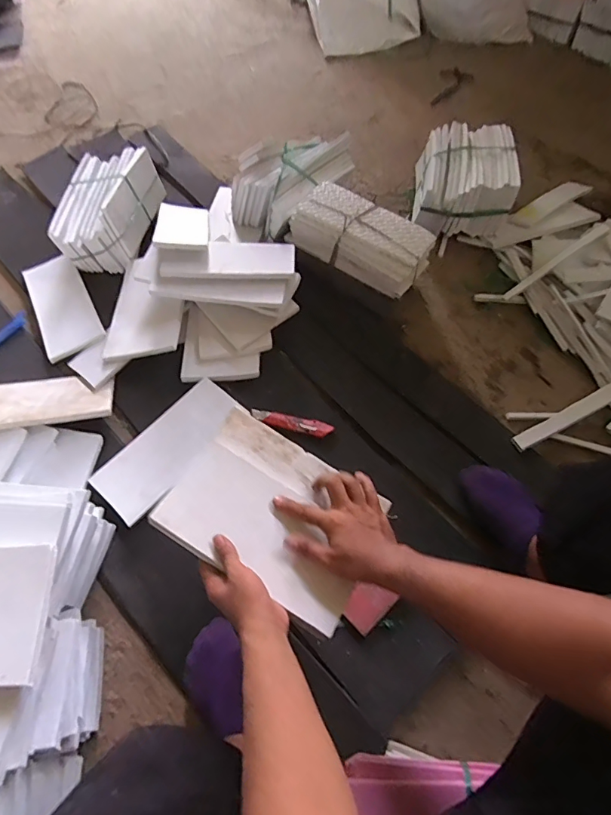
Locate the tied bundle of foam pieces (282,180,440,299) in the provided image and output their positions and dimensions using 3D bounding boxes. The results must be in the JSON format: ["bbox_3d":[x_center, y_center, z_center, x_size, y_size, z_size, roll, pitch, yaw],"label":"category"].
[{"bbox_3d":[0.122,-0.368,0.996,0.295,0.083,0.143,34,67,15],"label":"tied bundle of foam pieces"}]

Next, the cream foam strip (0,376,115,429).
[{"bbox_3d":[-0.513,-0.015,0.870,0.278,0.018,0.126,-8,47,-14],"label":"cream foam strip"}]

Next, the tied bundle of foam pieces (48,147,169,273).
[{"bbox_3d":[-0.471,-0.477,1.101,0.157,0.133,0.305,-2,62,16],"label":"tied bundle of foam pieces"}]

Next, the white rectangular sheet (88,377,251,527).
[{"bbox_3d":[-0.250,0.070,0.849,0.125,0.009,0.284,39,74,23],"label":"white rectangular sheet"}]

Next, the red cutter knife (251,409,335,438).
[{"bbox_3d":[-0.026,0.028,0.883,0.158,0.011,0.031,13,64,5],"label":"red cutter knife"}]

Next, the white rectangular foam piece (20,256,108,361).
[{"bbox_3d":[-0.534,-0.226,1.006,0.120,0.018,0.250,-26,73,-12],"label":"white rectangular foam piece"}]

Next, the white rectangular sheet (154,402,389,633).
[{"bbox_3d":[-0.038,0.139,0.619,0.263,0.024,0.196,32,58,7],"label":"white rectangular sheet"}]

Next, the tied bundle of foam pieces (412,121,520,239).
[{"bbox_3d":[0.387,-0.567,1.133,0.216,0.143,0.291,12,64,5],"label":"tied bundle of foam pieces"}]

